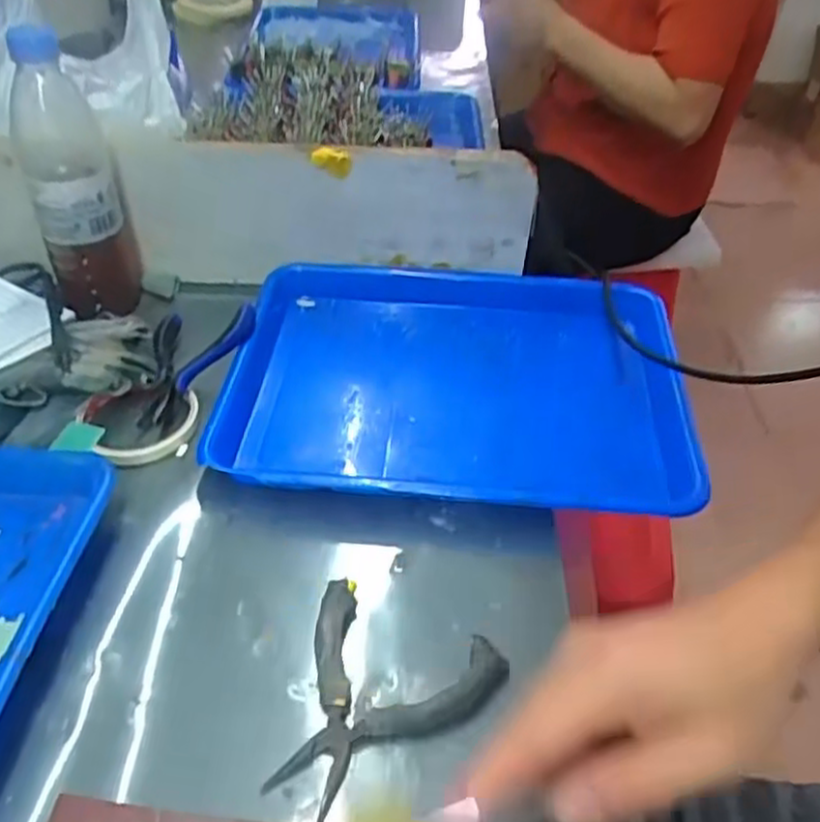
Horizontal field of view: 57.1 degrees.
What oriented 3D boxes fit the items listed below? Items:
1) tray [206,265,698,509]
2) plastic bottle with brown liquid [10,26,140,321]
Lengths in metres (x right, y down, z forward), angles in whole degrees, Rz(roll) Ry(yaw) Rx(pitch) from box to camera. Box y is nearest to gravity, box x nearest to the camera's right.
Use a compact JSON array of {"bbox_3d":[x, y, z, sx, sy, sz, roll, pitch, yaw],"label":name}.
[{"bbox_3d":[0.032,-0.024,0.570,0.332,0.050,0.245,8,43,3],"label":"tray"},{"bbox_3d":[-0.261,-0.181,0.578,0.070,0.189,0.065,-9,45,-15],"label":"plastic bottle with brown liquid"}]

